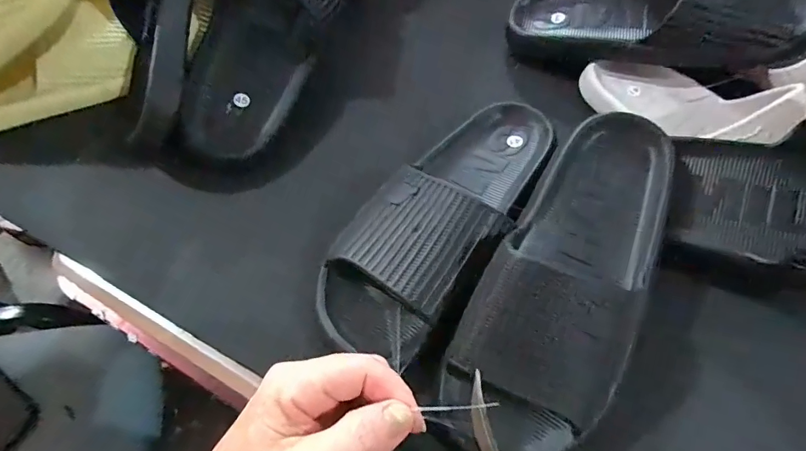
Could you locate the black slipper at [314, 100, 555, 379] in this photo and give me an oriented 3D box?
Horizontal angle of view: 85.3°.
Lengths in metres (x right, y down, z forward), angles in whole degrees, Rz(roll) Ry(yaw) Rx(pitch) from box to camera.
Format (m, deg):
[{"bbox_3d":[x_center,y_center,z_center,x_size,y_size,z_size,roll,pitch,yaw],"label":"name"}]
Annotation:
[{"bbox_3d":[0.038,-0.021,0.321,0.092,0.055,0.251,33,65,19],"label":"black slipper"}]

